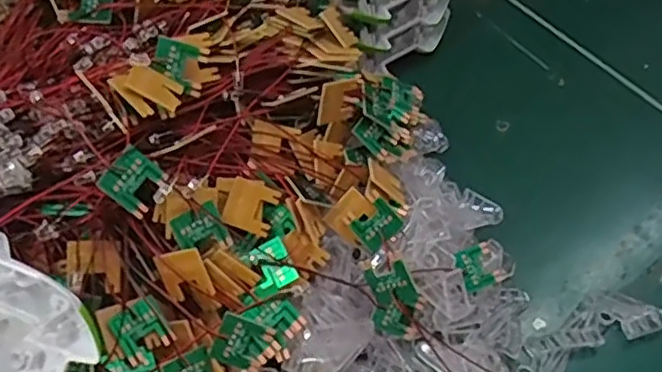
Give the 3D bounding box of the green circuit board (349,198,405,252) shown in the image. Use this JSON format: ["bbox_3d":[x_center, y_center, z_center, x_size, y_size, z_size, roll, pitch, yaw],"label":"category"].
[{"bbox_3d":[0.026,0.021,0.354,0.024,0.006,0.022,-44,103,-7],"label":"green circuit board"}]

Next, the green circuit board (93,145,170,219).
[{"bbox_3d":[-0.089,-0.003,0.295,0.024,0.004,0.025,42,68,-21],"label":"green circuit board"}]

